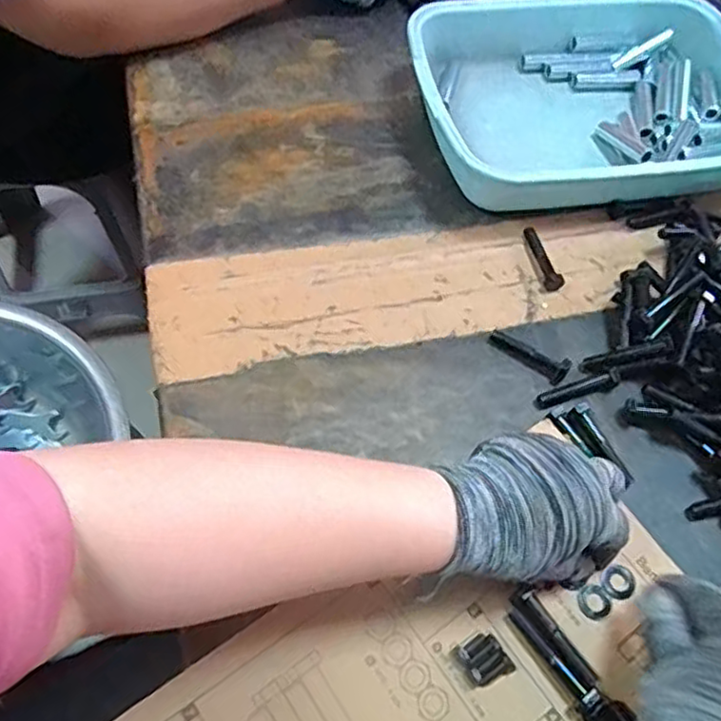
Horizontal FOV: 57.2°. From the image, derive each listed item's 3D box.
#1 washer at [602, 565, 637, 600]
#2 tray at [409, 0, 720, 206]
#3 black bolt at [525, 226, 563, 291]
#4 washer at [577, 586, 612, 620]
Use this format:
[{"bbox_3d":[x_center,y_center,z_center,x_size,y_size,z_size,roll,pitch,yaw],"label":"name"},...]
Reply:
[{"bbox_3d":[0.152,0.131,0.389,0.021,0.004,0.018,-33,66,-21],"label":"washer"},{"bbox_3d":[0.210,-0.241,0.597,0.327,0.053,0.234,-7,59,-9],"label":"tray"},{"bbox_3d":[0.145,-0.082,0.529,0.013,0.015,0.064,-9,61,-8],"label":"black bolt"},{"bbox_3d":[0.135,0.140,0.382,0.019,0.004,0.018,2,59,-3],"label":"washer"}]

